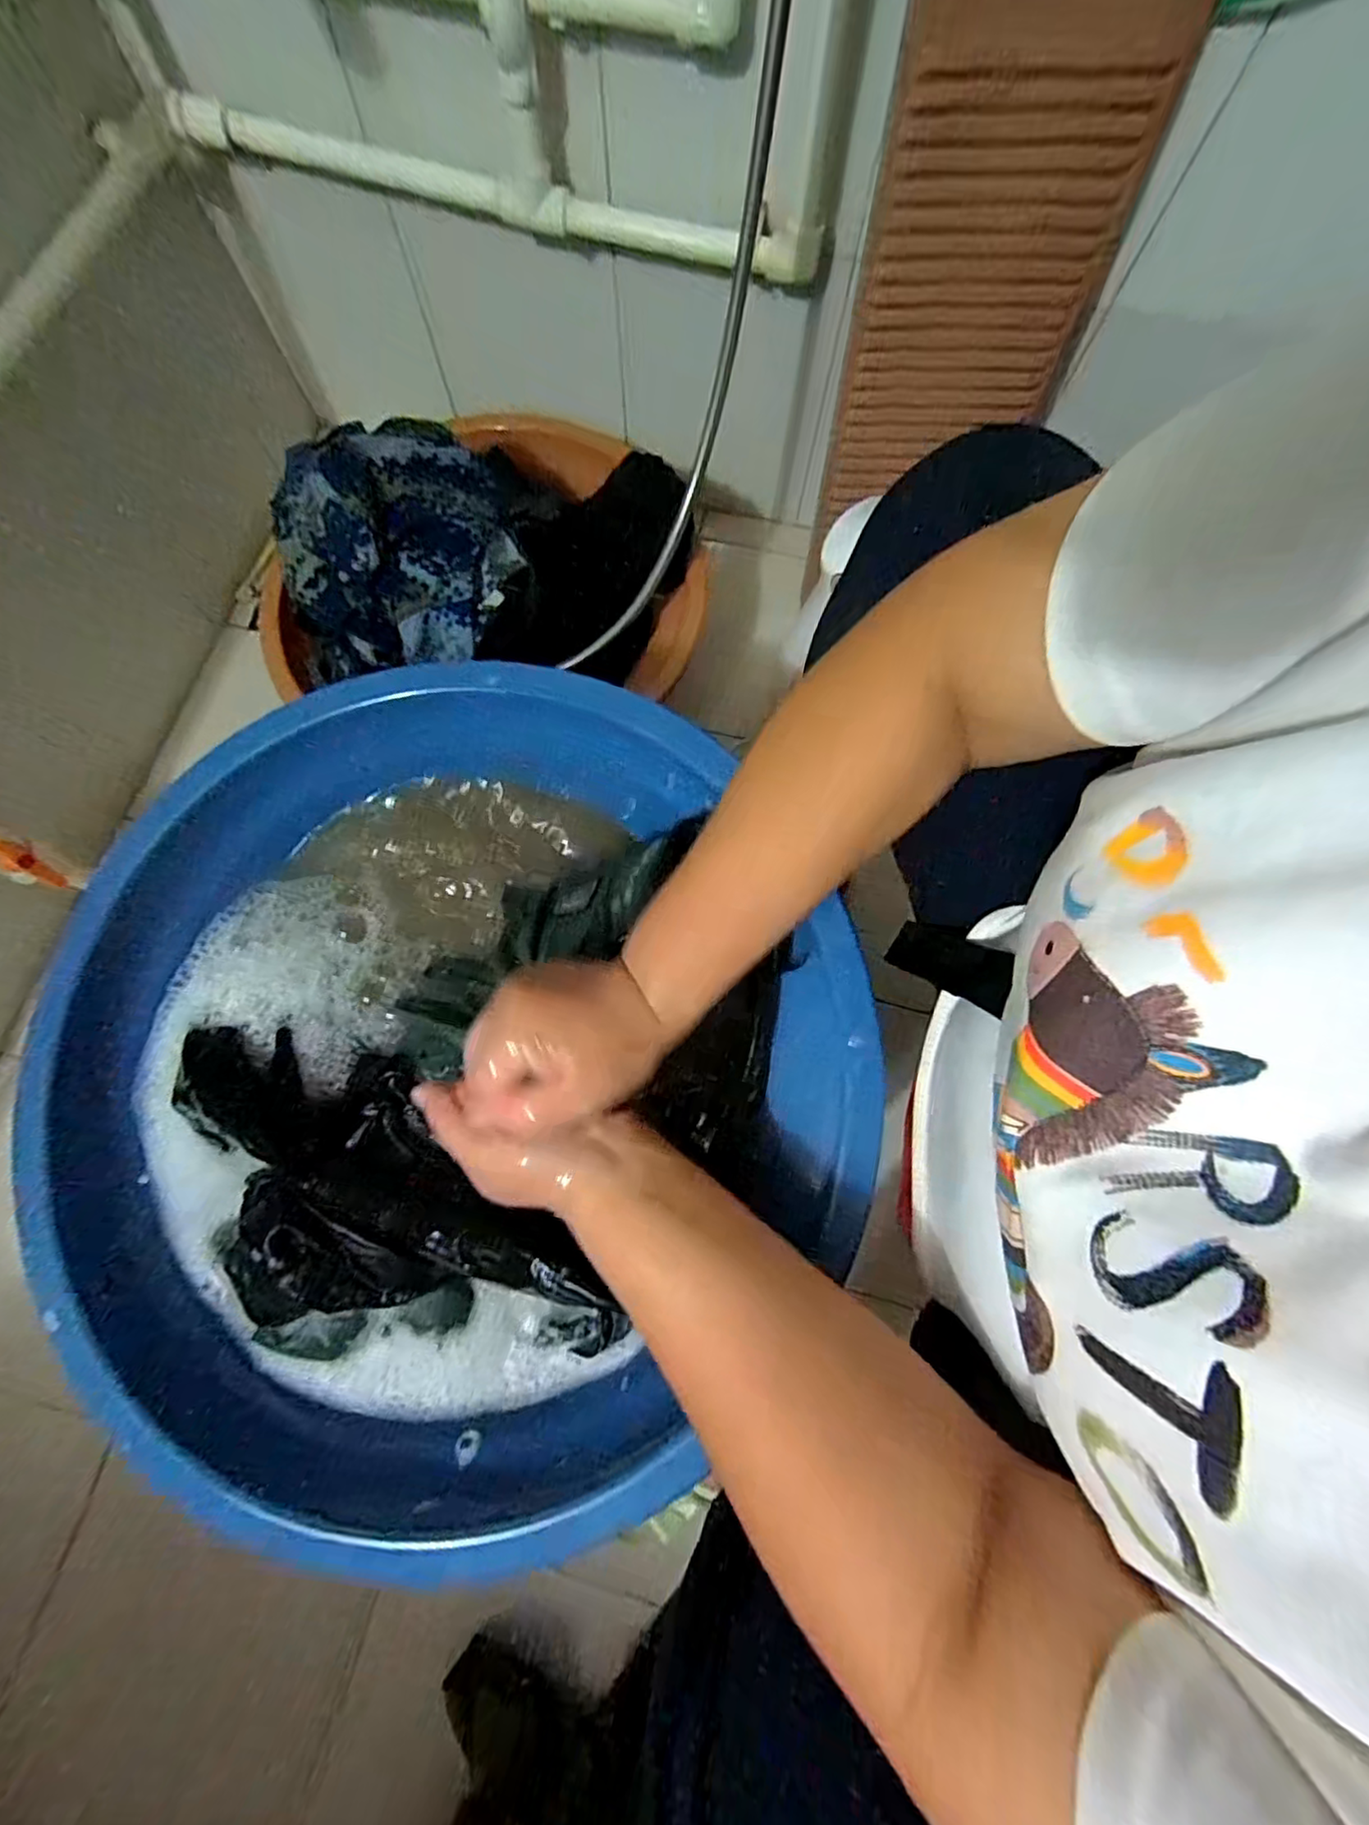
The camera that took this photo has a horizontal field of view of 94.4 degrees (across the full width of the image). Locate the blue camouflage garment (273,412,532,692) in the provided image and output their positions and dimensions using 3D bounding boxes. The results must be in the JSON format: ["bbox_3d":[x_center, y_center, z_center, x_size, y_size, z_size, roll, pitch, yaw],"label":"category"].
[{"bbox_3d":[-0.270,-0.361,0.623,0.204,0.129,0.220,0,76,-1],"label":"blue camouflage garment"}]

